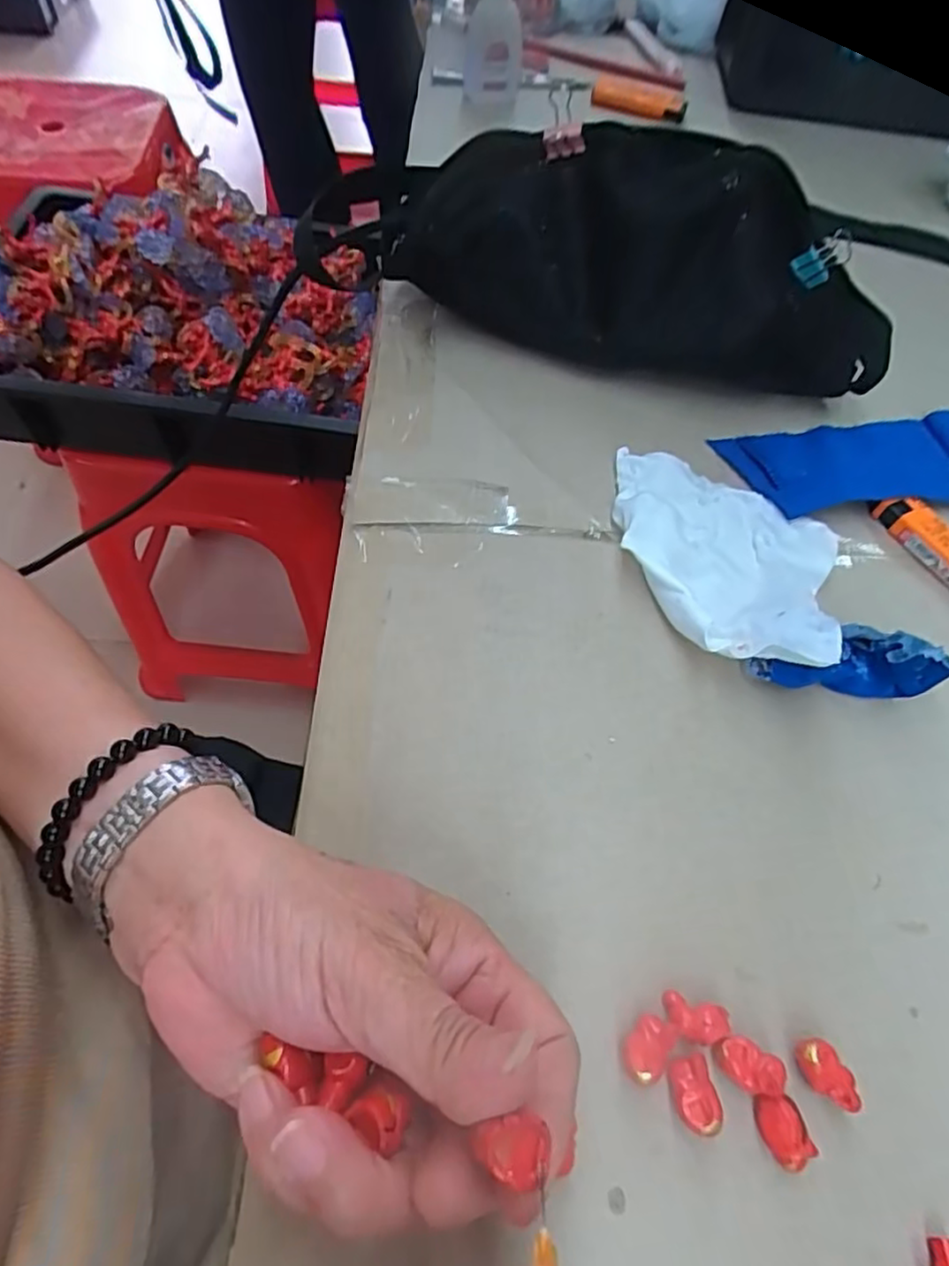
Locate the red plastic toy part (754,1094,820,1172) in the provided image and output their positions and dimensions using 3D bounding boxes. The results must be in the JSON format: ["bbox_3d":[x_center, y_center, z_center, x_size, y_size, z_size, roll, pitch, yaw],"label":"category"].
[{"bbox_3d":[0.098,0.159,0.210,0.012,0.012,0.020,-16,63,-11],"label":"red plastic toy part"}]

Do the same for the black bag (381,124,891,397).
[{"bbox_3d":[0.094,-0.205,0.362,0.272,0.101,0.066,17,61,6],"label":"black bag"}]

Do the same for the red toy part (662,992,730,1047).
[{"bbox_3d":[0.074,0.131,0.223,0.020,0.012,0.013,18,62,7],"label":"red toy part"}]

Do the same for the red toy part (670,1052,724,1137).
[{"bbox_3d":[0.070,0.149,0.213,0.013,0.013,0.020,-8,62,-7],"label":"red toy part"}]

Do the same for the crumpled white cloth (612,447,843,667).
[{"bbox_3d":[0.114,-0.040,0.310,0.109,0.027,0.109,21,62,9],"label":"crumpled white cloth"}]

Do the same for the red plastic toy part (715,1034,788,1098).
[{"bbox_3d":[0.089,0.143,0.218,0.021,0.012,0.013,27,63,12],"label":"red plastic toy part"}]

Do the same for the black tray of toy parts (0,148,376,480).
[{"bbox_3d":[-0.292,-0.314,0.663,0.390,0.133,0.276,7,61,-1],"label":"black tray of toy parts"}]

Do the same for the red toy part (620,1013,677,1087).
[{"bbox_3d":[0.056,0.138,0.219,0.013,0.013,0.020,31,64,14],"label":"red toy part"}]

